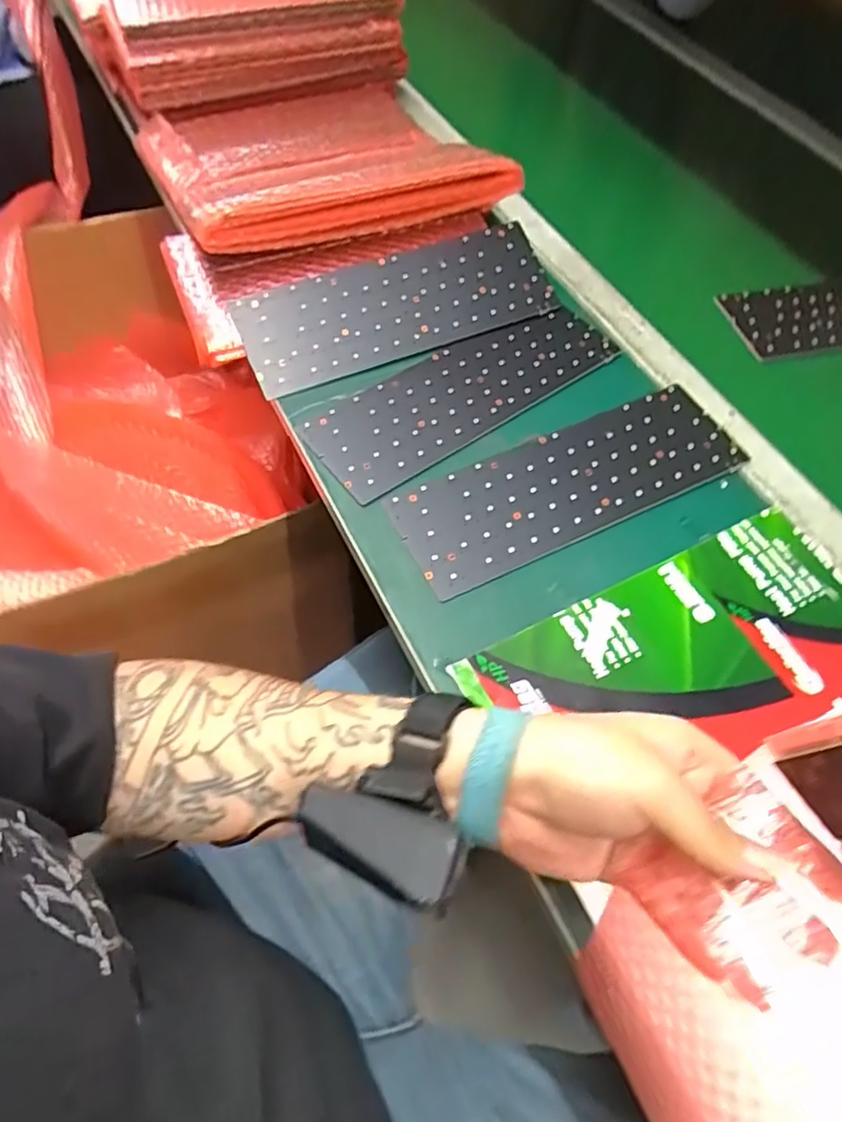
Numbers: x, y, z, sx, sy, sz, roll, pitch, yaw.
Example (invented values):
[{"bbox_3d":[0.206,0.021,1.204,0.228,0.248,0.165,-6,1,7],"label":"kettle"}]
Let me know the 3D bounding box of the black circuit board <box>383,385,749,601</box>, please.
[{"bbox_3d":[0.115,-0.063,0.496,0.275,0.006,0.090,-24,65,-17],"label":"black circuit board"}]

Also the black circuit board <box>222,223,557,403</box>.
[{"bbox_3d":[-0.017,-0.225,0.567,0.277,0.009,0.095,-23,83,-15],"label":"black circuit board"}]

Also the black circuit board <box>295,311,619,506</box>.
[{"bbox_3d":[0.038,-0.144,0.546,0.276,0.008,0.094,-33,66,-21],"label":"black circuit board"}]

